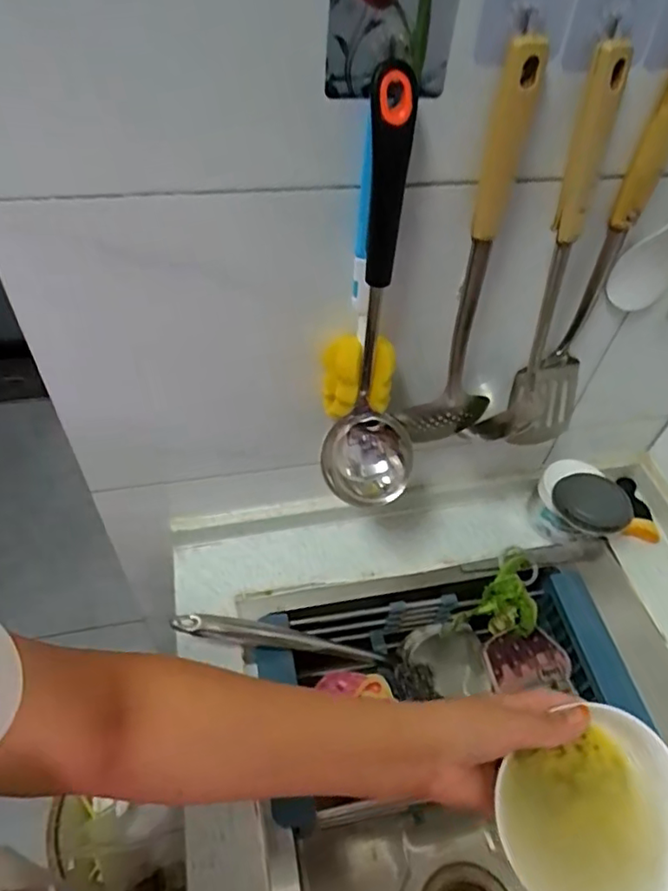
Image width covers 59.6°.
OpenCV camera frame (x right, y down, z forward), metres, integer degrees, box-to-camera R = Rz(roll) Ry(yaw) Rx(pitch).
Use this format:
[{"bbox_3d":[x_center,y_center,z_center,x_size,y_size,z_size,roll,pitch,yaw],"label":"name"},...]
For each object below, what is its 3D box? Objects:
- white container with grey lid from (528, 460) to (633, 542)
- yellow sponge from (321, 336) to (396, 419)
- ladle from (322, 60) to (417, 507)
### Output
[{"bbox_3d":[0.284,0.077,0.690,0.086,0.092,0.106,-23,55,-22],"label":"white container with grey lid"},{"bbox_3d":[0.018,-0.056,0.506,0.061,0.085,0.029,19,51,11],"label":"yellow sponge"},{"bbox_3d":[0.040,-0.082,0.433,0.079,0.309,0.092,9,50,3],"label":"ladle"}]

